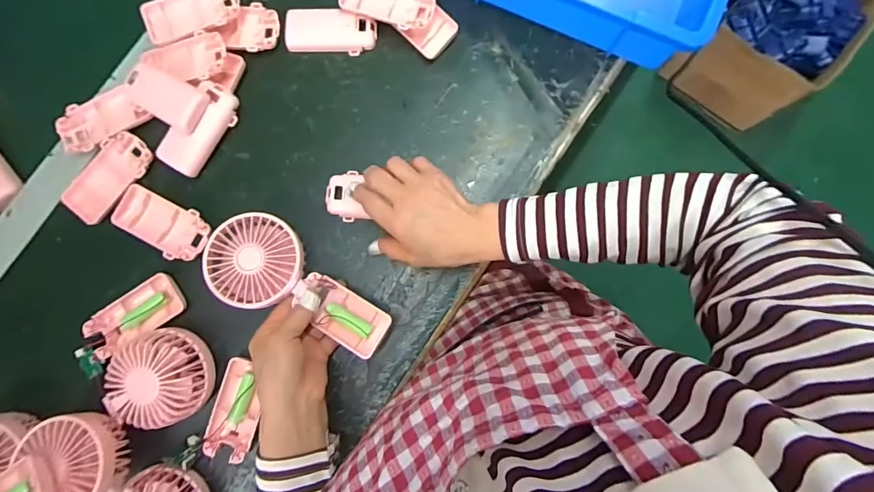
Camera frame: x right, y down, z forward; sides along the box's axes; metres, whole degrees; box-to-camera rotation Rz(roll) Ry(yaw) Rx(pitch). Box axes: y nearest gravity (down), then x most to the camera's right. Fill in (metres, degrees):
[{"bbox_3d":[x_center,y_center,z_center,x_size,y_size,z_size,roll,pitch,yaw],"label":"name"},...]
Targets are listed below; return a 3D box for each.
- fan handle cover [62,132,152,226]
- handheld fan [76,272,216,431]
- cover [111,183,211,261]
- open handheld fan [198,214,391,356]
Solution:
[{"bbox_3d":[-0.328,-0.069,0.435,0.048,0.017,0.092,37,86,4],"label":"fan handle cover"},{"bbox_3d":[-0.278,0.108,0.403,0.109,0.040,0.132,-34,86,-2],"label":"handheld fan"},{"bbox_3d":[-0.273,-0.024,0.430,0.092,0.014,0.050,33,86,3],"label":"cover"},{"bbox_3d":[-0.128,0.036,0.403,0.179,0.033,0.078,31,86,-1],"label":"open handheld fan"}]

